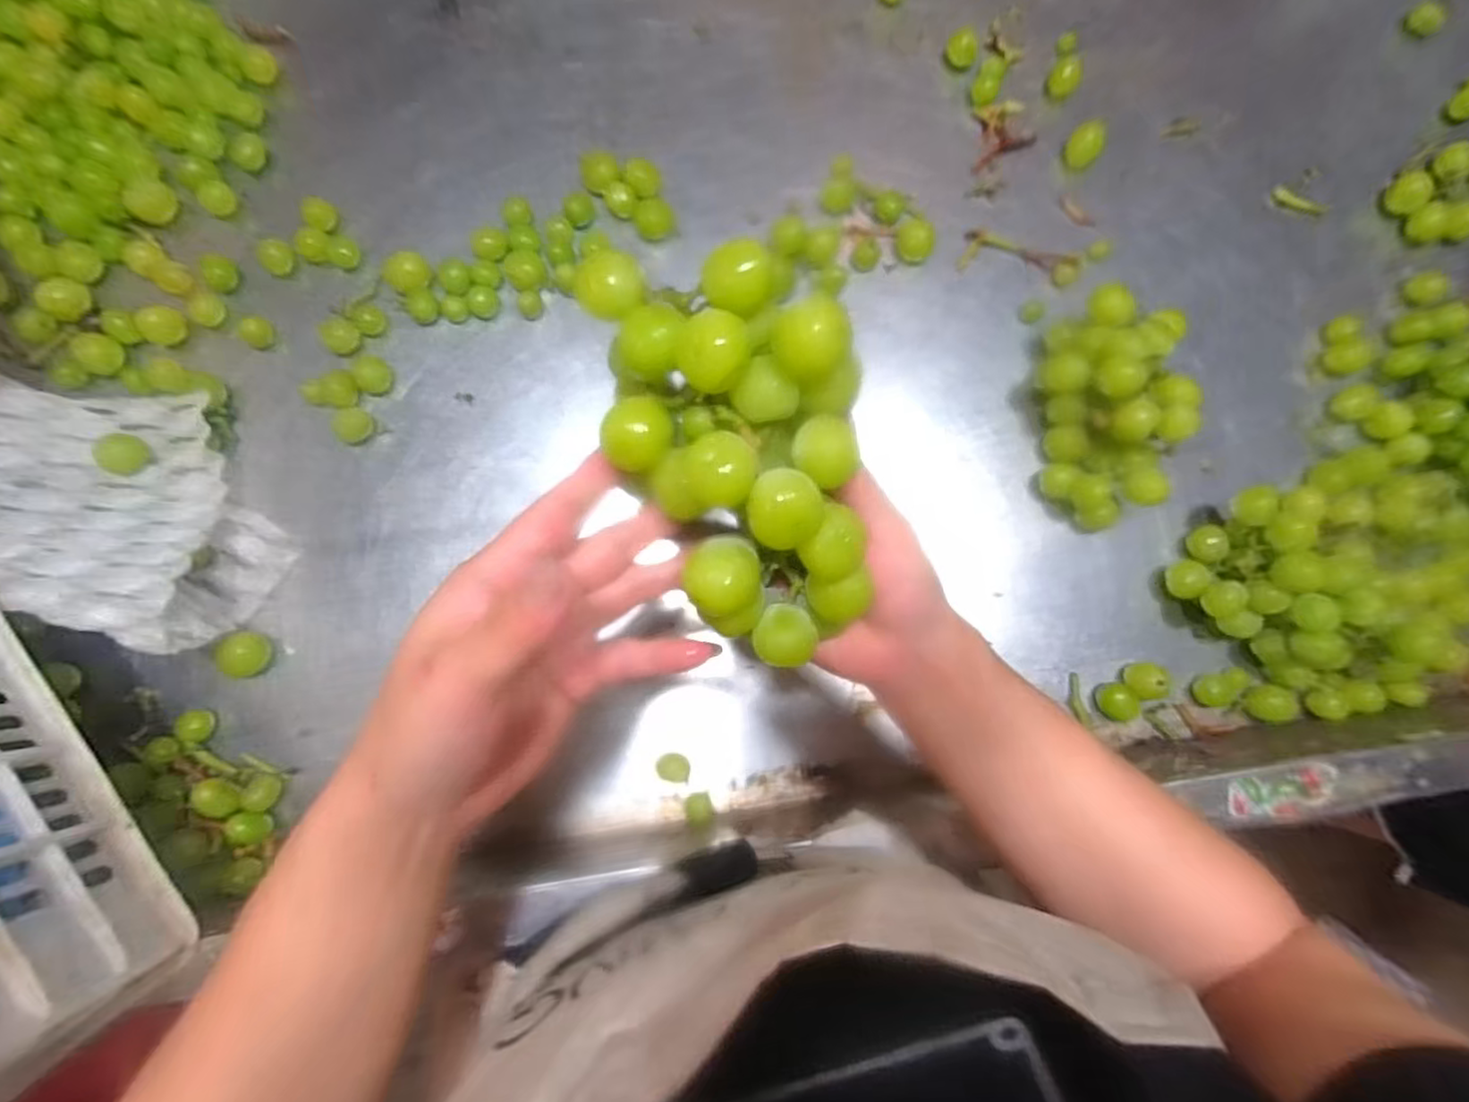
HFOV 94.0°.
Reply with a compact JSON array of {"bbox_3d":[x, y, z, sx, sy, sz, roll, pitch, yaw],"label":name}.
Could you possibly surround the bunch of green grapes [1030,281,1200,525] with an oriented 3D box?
[{"bbox_3d":[0.263,-0.097,0.462,0.090,0.074,0.155,-1,82,-3],"label":"bunch of green grapes"}]

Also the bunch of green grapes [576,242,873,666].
[{"bbox_3d":[-0.003,-0.035,0.256,0.098,0.062,0.149,-11,83,-3],"label":"bunch of green grapes"}]

